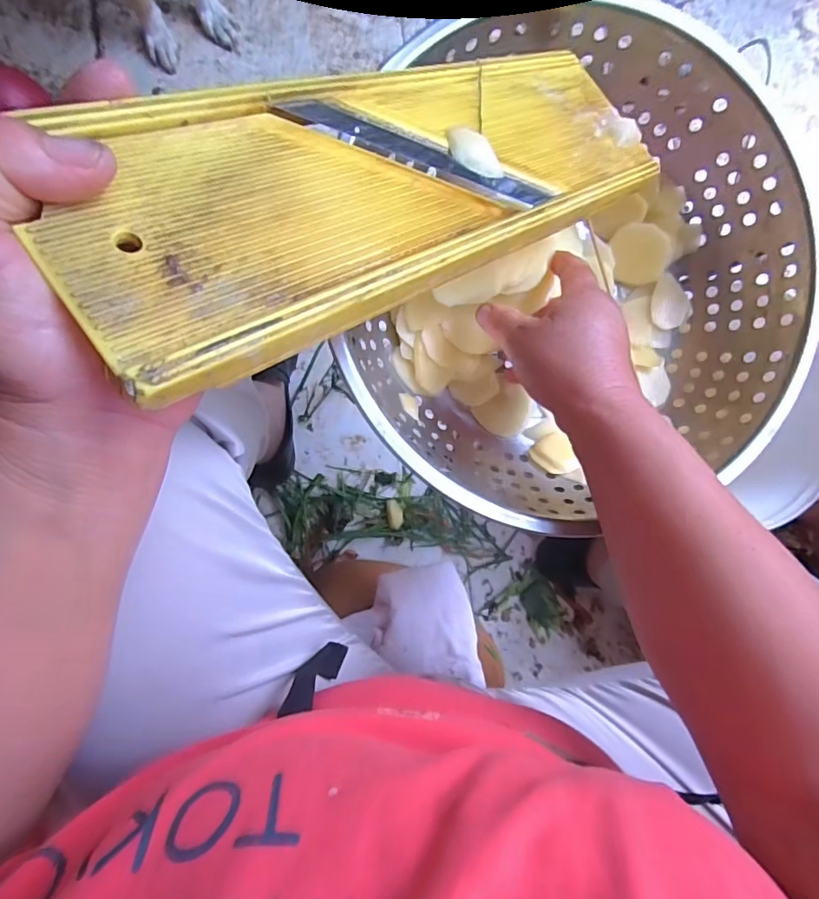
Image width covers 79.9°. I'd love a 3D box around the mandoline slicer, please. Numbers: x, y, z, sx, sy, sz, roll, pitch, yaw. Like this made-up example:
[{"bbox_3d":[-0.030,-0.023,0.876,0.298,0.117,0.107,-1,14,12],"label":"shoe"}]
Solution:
[{"bbox_3d":[0.011,-0.131,0.225,0.326,0.018,0.104,-38,98,-31],"label":"mandoline slicer"}]

